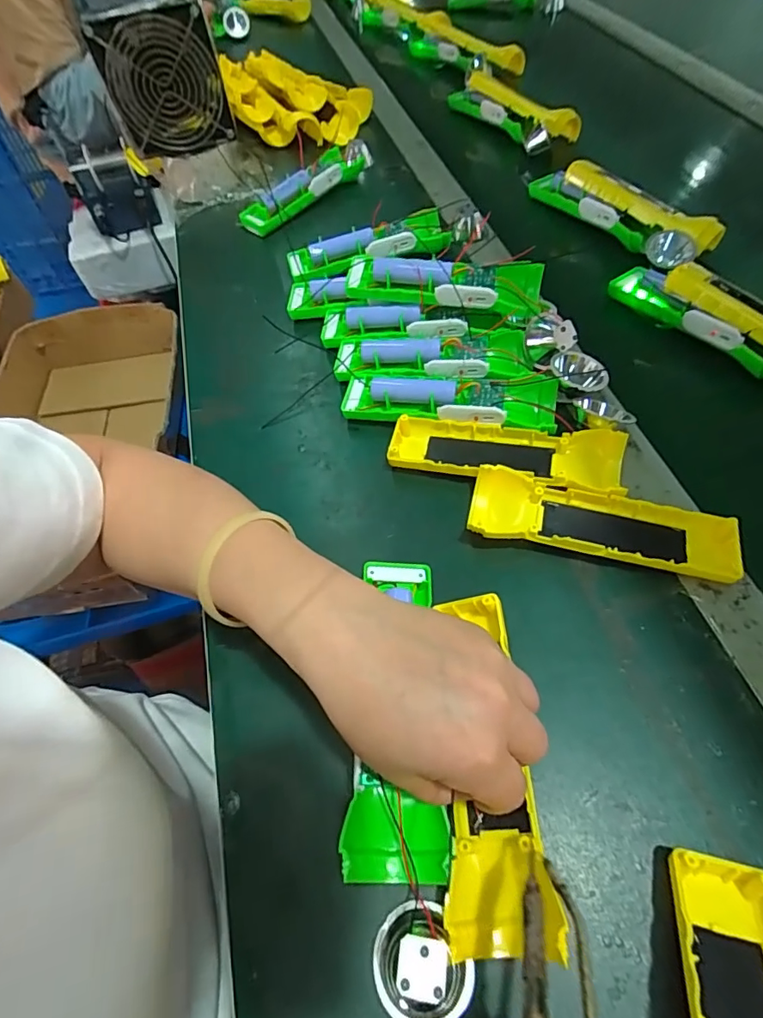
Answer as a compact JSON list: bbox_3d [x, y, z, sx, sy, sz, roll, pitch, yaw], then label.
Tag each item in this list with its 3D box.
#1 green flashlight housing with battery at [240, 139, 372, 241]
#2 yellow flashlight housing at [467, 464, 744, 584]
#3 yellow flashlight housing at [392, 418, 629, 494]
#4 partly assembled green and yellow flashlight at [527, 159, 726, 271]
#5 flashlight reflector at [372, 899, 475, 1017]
[{"bbox_3d":[-0.081,-0.388,0.598,0.048,0.038,0.200,36,69,23],"label":"green flashlight housing with battery"},{"bbox_3d":[0.140,0.012,0.328,0.161,0.026,0.048,10,61,11],"label":"yellow flashlight housing"},{"bbox_3d":[0.087,-0.039,0.364,0.160,0.031,0.049,13,62,12],"label":"yellow flashlight housing"},{"bbox_3d":[0.238,-0.313,0.520,0.050,0.035,0.207,-34,61,-15],"label":"partly assembled green and yellow flashlight"},{"bbox_3d":[0.017,0.203,0.219,0.040,0.026,0.044,-2,59,4],"label":"flashlight reflector"}]

